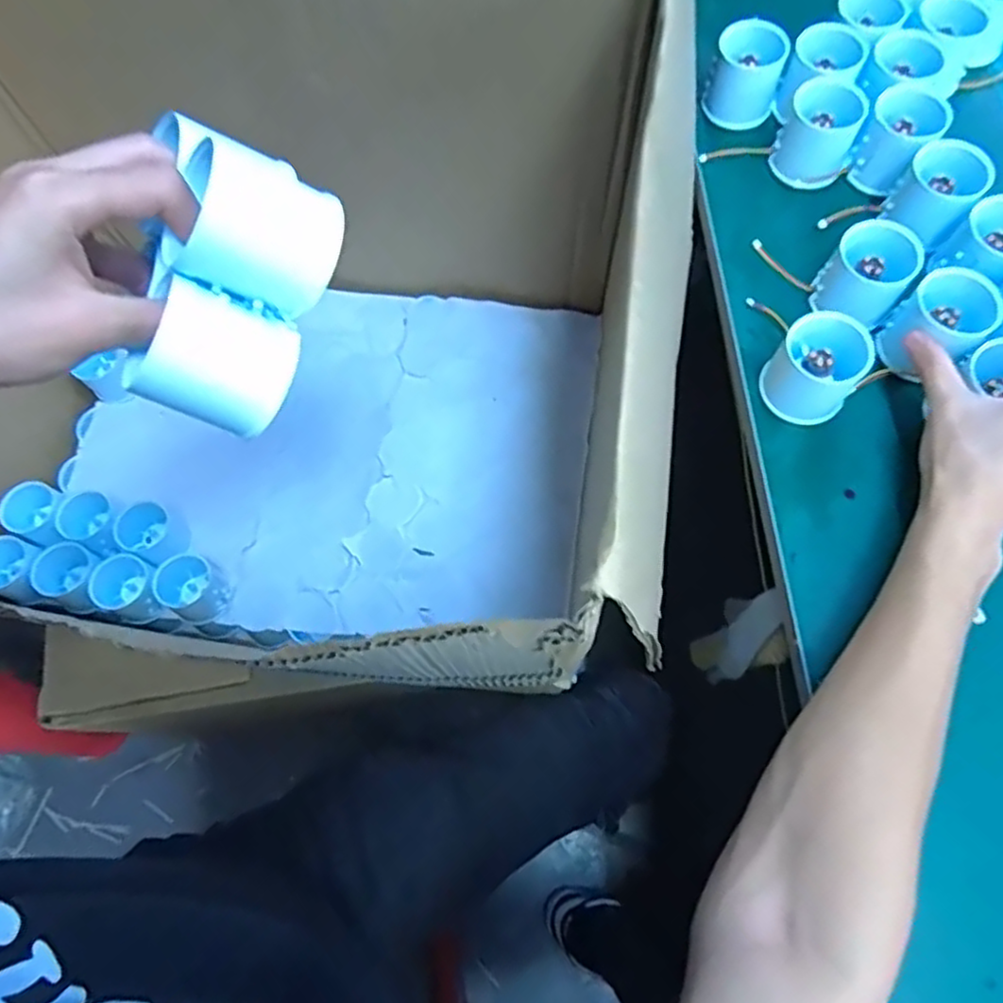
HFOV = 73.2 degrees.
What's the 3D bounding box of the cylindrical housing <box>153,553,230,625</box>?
[{"bbox_3d":[-0.291,0.083,0.643,0.056,0.056,0.052,0,70,1],"label":"cylindrical housing"}]

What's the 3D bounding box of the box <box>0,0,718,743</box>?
[{"bbox_3d":[-0.229,-0.118,0.543,0.657,0.482,0.458,3,70,3],"label":"box"}]

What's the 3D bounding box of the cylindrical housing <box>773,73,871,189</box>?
[{"bbox_3d":[0.239,-0.277,0.509,0.054,0.057,0.056,0,70,1],"label":"cylindrical housing"}]

